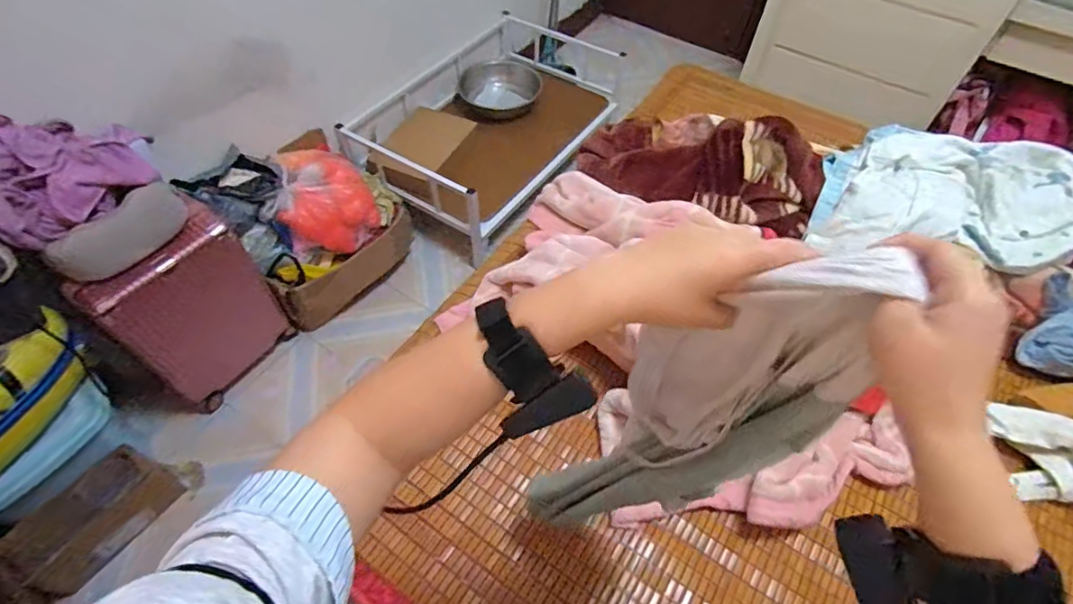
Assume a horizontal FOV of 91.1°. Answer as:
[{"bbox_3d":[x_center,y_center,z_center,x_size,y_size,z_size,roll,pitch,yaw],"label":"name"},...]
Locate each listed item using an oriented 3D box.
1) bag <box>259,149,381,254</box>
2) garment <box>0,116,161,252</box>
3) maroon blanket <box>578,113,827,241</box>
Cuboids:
[{"bbox_3d":[-0.598,-0.304,1.509,0.254,0.189,0.302,-8,55,-8],"label":"bag"},{"bbox_3d":[-0.865,-0.238,0.933,0.105,0.177,0.348,22,56,13],"label":"garment"},{"bbox_3d":[0.438,-0.382,1.360,0.588,0.150,0.356,33,59,19],"label":"maroon blanket"}]

